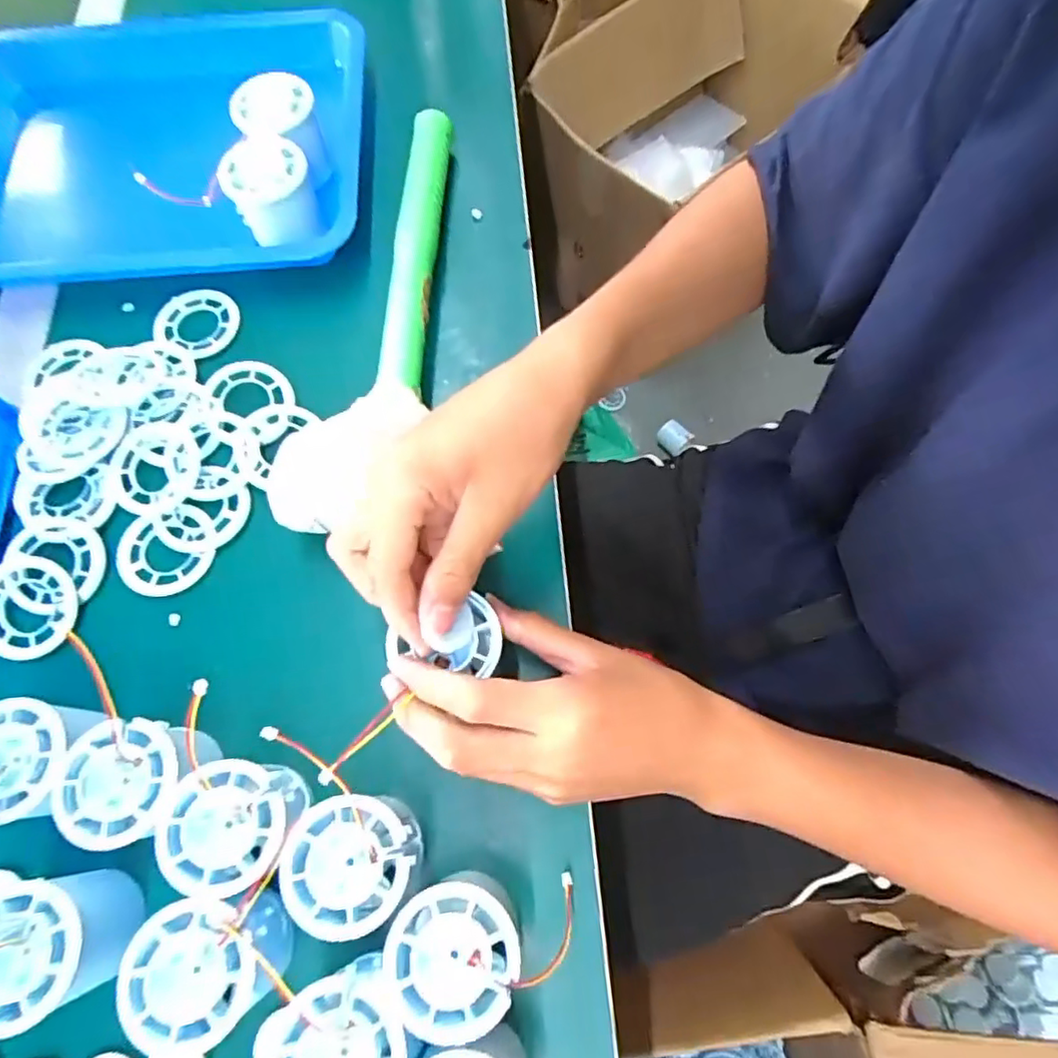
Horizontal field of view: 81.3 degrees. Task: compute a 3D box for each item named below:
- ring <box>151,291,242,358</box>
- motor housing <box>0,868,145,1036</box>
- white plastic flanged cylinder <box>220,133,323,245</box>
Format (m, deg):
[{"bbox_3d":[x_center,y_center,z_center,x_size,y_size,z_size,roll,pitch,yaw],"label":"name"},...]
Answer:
[{"bbox_3d":[-0.232,-0.145,0.431,0.056,0.010,0.053,1,70,-2],"label":"ring"},{"bbox_3d":[-0.211,0.185,0.278,0.062,0.047,0.054,-29,71,-9],"label":"motor housing"},{"bbox_3d":[-0.177,-0.232,0.430,0.055,0.055,0.062,-22,71,-6],"label":"white plastic flanged cylinder"}]

